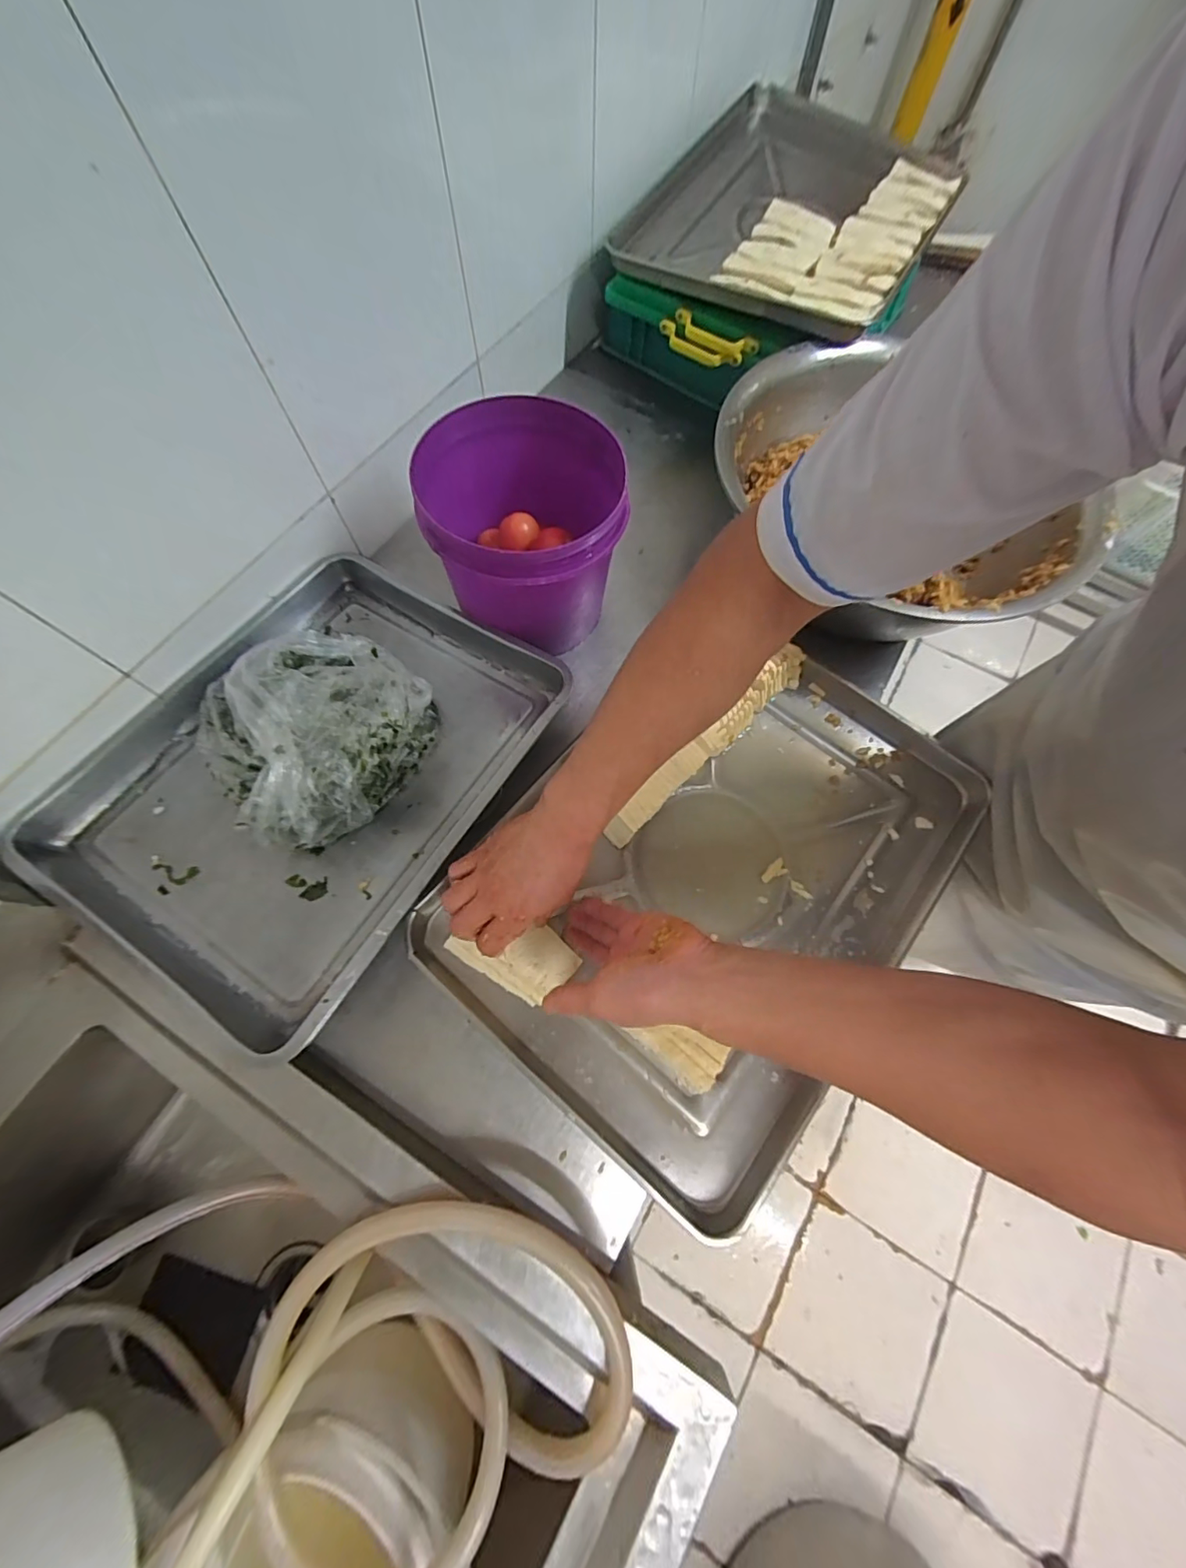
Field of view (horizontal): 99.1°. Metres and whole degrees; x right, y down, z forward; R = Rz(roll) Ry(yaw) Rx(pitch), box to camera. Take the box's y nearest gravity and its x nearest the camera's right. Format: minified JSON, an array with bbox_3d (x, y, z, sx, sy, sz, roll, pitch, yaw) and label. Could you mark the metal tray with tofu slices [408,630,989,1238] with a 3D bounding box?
[{"bbox_3d":[0.141,0.092,0.574,0.426,0.047,0.576,39,73,13],"label":"metal tray with tofu slices"}]

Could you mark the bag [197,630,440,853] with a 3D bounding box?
[{"bbox_3d":[-0.291,-0.068,0.534,0.211,0.113,0.228,39,73,13],"label":"bag"}]

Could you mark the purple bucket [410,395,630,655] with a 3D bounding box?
[{"bbox_3d":[-0.080,-0.292,0.617,0.215,0.186,0.225,-4,69,-3],"label":"purple bucket"}]

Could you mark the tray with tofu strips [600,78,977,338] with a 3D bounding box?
[{"bbox_3d":[0.347,-0.955,0.819,0.473,0.066,0.649,30,71,10],"label":"tray with tofu strips"}]

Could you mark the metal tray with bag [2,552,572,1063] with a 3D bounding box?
[{"bbox_3d":[-0.302,-0.035,0.536,0.386,0.122,0.481,31,71,10],"label":"metal tray with bag"}]

